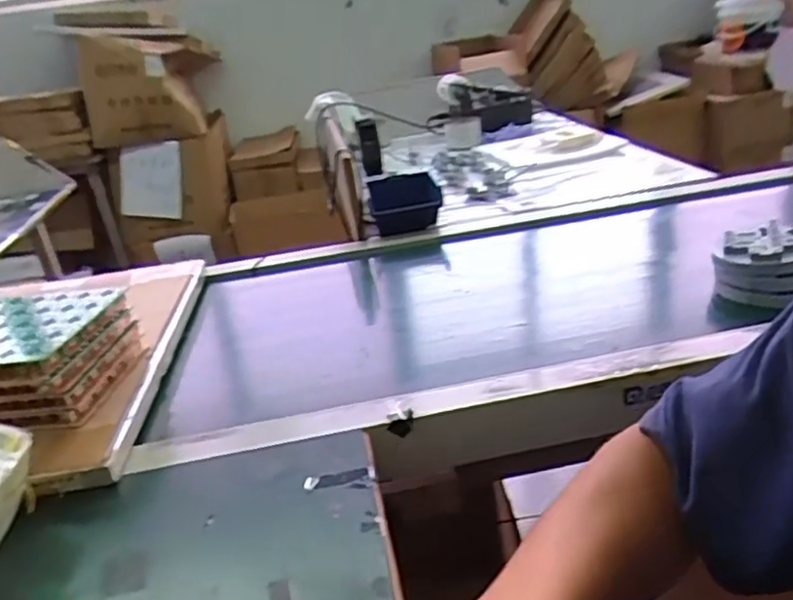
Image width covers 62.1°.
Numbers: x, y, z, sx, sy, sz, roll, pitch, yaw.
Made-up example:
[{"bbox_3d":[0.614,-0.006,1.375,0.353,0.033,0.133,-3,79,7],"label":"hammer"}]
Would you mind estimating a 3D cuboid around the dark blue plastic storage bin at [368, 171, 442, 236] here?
[{"bbox_3d":[0.013,-0.153,1.050,0.111,0.064,0.127,-7,24,1],"label":"dark blue plastic storage bin"}]

